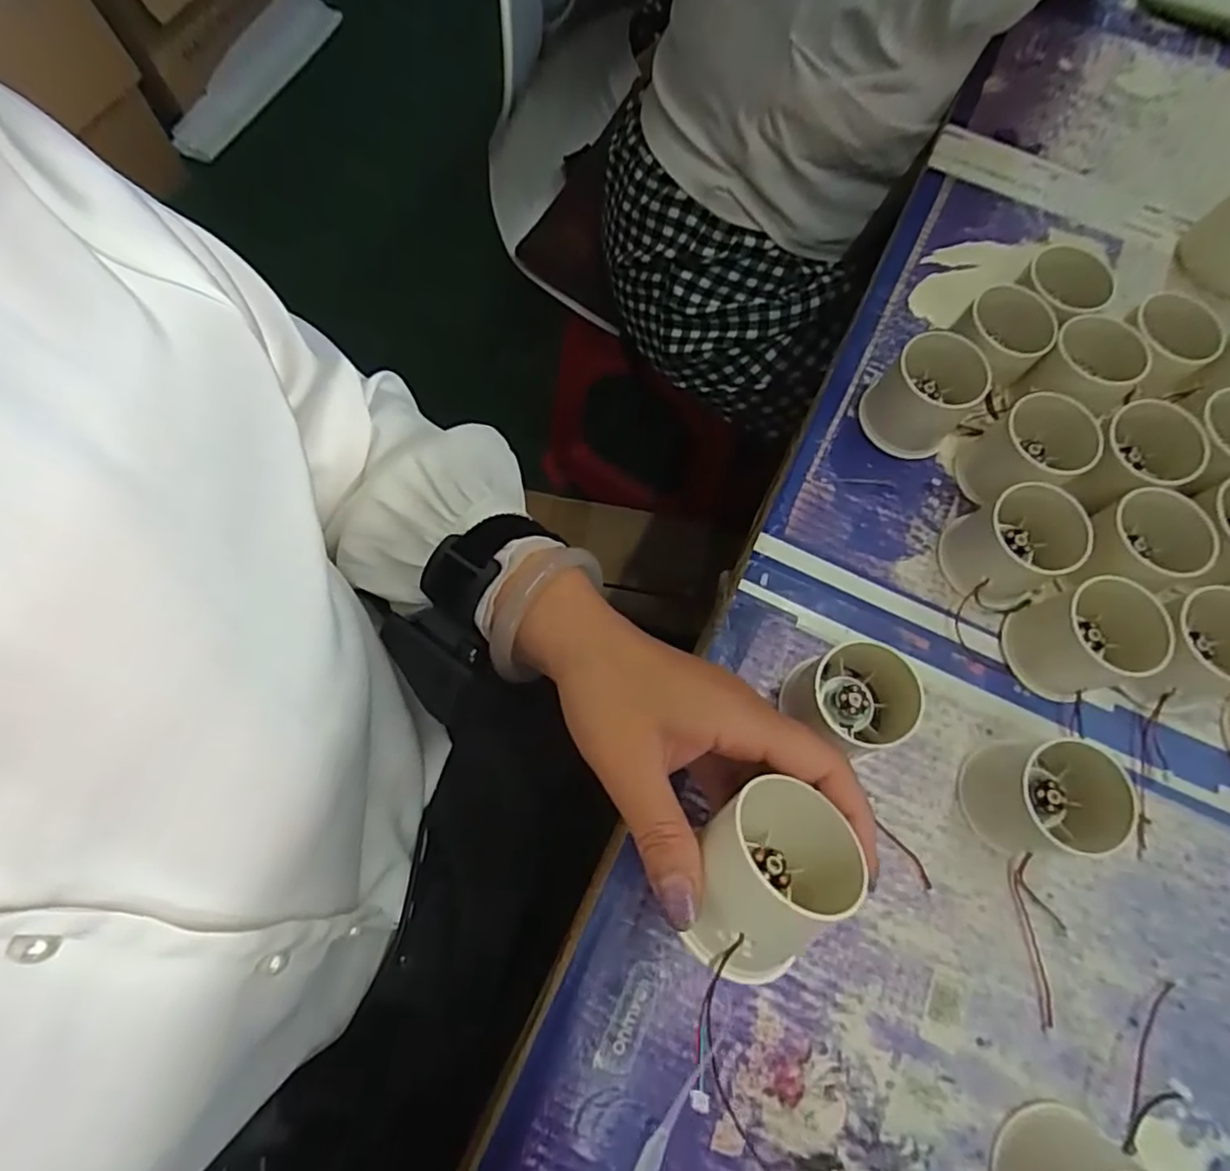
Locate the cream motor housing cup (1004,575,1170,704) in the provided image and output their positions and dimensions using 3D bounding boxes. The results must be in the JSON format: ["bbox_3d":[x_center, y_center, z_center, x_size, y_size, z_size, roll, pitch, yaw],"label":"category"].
[{"bbox_3d":[0.246,0.027,0.339,0.061,0.045,0.050,-18,72,-8],"label":"cream motor housing cup"}]

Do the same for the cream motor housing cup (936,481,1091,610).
[{"bbox_3d":[0.216,-0.022,0.356,0.056,0.047,0.054,0,70,-1],"label":"cream motor housing cup"}]

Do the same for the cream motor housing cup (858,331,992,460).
[{"bbox_3d":[0.181,-0.111,0.385,0.056,0.048,0.054,0,70,-1],"label":"cream motor housing cup"}]

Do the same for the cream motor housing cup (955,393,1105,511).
[{"bbox_3d":[0.232,-0.075,0.374,0.060,0.044,0.054,-32,74,-12],"label":"cream motor housing cup"}]

